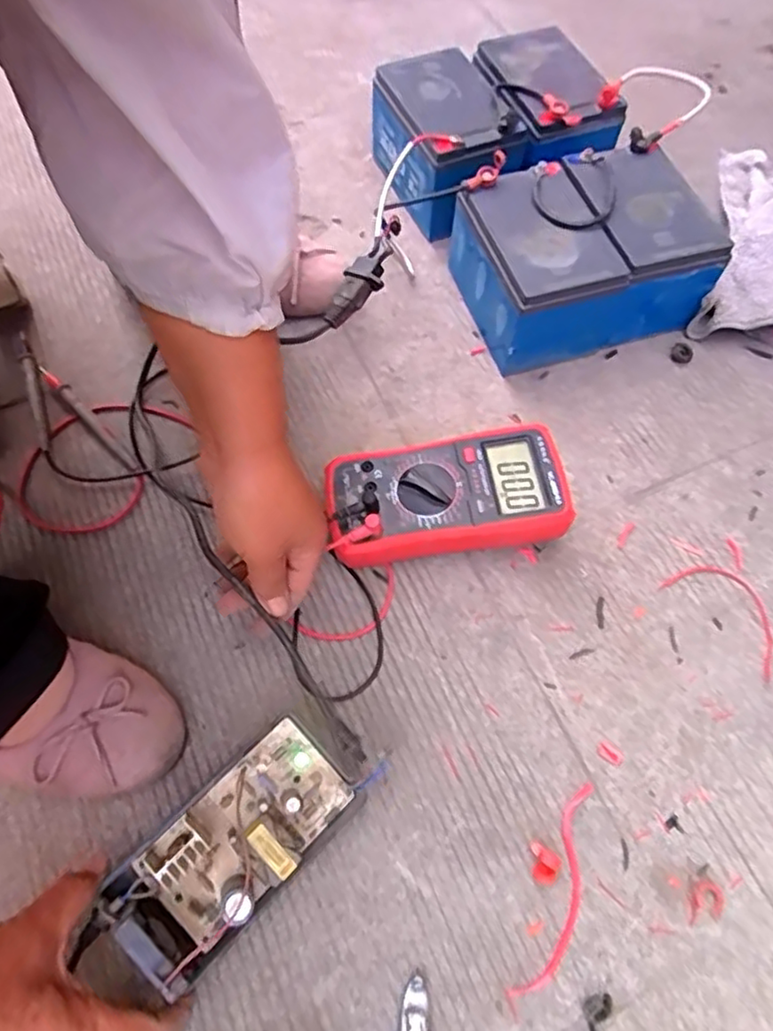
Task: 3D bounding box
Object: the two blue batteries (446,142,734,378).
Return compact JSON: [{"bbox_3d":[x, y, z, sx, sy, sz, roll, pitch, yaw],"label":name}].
[{"bbox_3d":[0.182,-0.244,0.602,0.206,0.104,0.151,-18,65,-10],"label":"two blue batteries"}]

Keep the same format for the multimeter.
[{"bbox_3d":[0.047,-0.012,0.512,0.185,0.053,0.097,-8,64,-8],"label":"multimeter"}]

